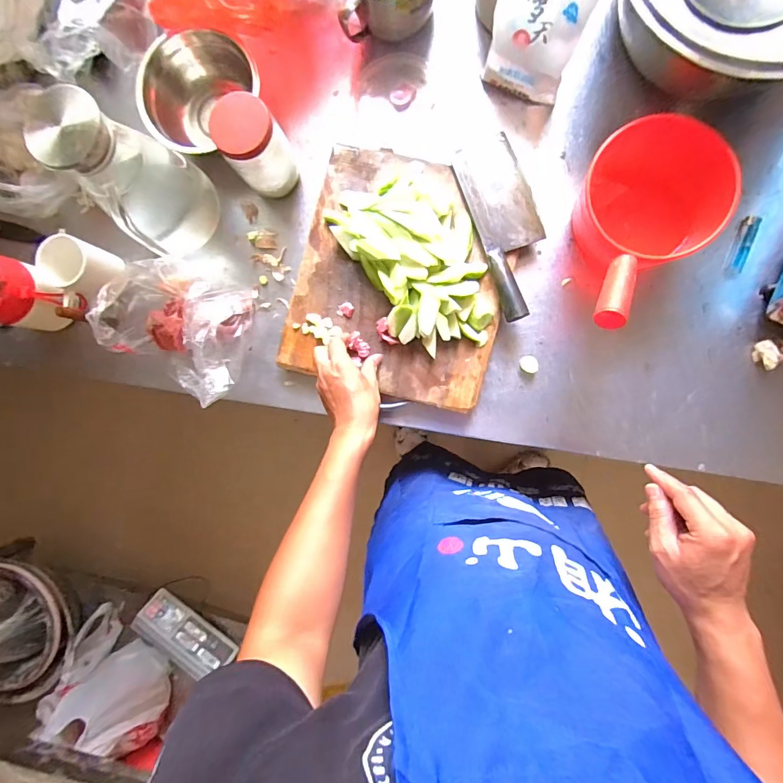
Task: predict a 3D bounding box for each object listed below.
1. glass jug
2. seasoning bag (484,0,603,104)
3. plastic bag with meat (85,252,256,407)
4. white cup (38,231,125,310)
[{"bbox_3d":[-0.338,-0.286,0.554,0.122,0.225,0.126,0,91,5],"label":"glass jug"},{"bbox_3d":[0.195,-0.481,0.555,0.117,0.150,0.040,23,72,4],"label":"seasoning bag"},{"bbox_3d":[-0.315,-0.102,0.613,0.180,0.129,0.194,28,93,4],"label":"plastic bag with meat"},{"bbox_3d":[-0.480,-0.191,0.632,0.076,0.070,0.081,0,91,5],"label":"white cup"}]

